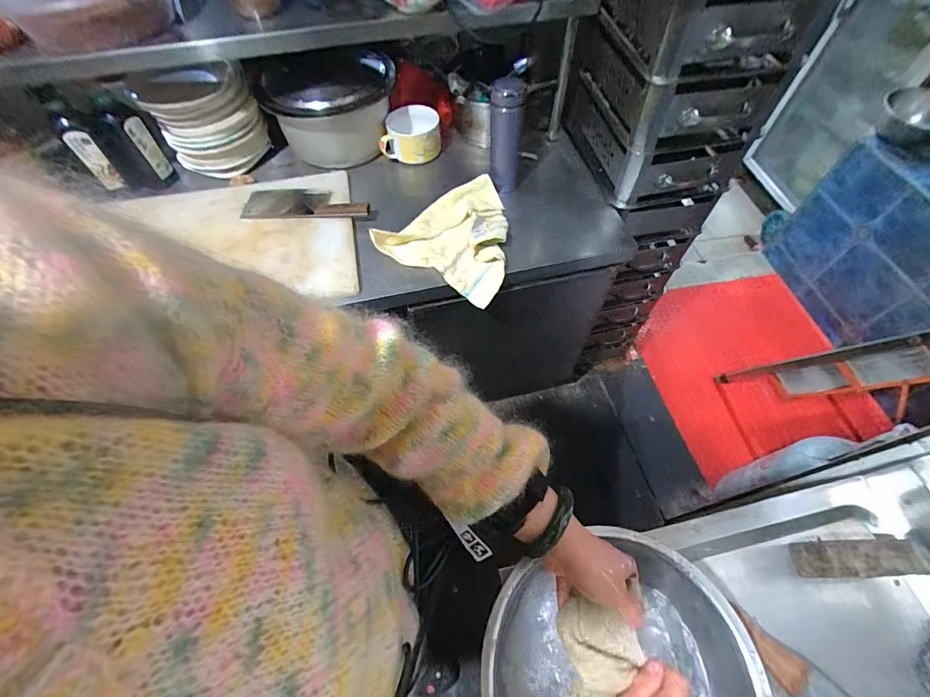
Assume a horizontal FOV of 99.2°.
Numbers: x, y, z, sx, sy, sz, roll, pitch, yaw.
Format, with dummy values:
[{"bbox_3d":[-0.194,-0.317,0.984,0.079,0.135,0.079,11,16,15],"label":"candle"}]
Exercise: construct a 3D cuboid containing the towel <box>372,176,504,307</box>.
[{"bbox_3d":[-0.013,-0.258,0.878,0.273,0.073,0.285,22,62,14],"label":"towel"}]

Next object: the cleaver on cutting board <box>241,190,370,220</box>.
[{"bbox_3d":[-0.363,-0.335,0.912,0.303,0.038,0.115,1,59,2],"label":"cleaver on cutting board"}]

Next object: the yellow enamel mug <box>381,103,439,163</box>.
[{"bbox_3d":[-0.138,-0.552,1.019,0.147,0.095,0.148,-3,59,0],"label":"yellow enamel mug"}]

